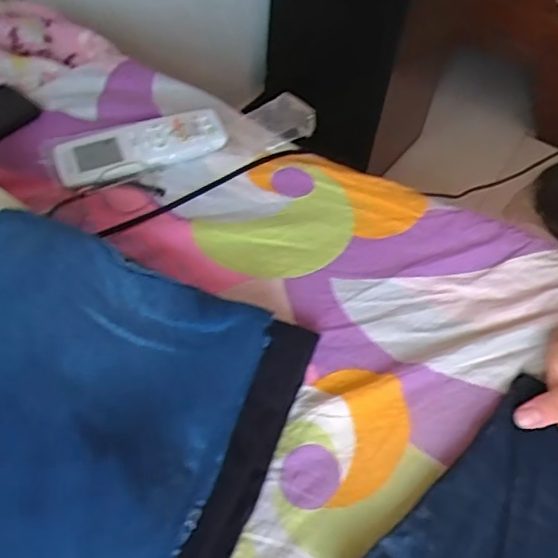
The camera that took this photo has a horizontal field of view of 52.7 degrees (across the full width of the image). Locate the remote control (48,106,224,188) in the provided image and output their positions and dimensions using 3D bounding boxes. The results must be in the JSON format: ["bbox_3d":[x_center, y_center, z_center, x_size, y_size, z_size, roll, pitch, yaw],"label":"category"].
[{"bbox_3d":[-0.133,-0.127,0.551,0.159,0.029,0.051,-18,56,-15],"label":"remote control"}]

